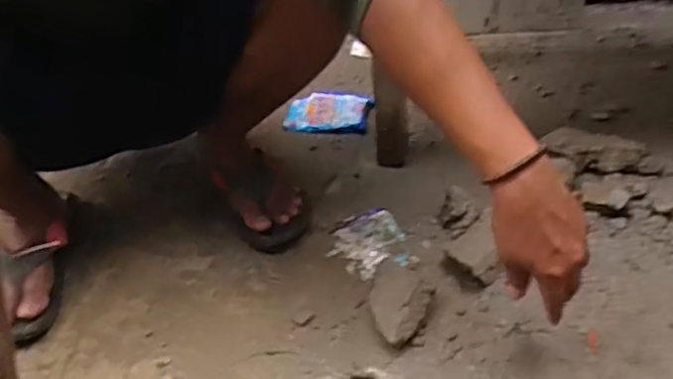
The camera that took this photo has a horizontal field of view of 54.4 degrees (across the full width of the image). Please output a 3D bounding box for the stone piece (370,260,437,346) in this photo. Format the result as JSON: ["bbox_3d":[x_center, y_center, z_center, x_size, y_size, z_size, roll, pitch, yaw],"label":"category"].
[{"bbox_3d":[0.066,0.138,0.766,0.076,0.046,0.093,12,40,24],"label":"stone piece"}]

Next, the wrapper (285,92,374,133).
[{"bbox_3d":[-0.012,-0.137,1.164,0.145,0.020,0.108,2,37,12],"label":"wrapper"}]

